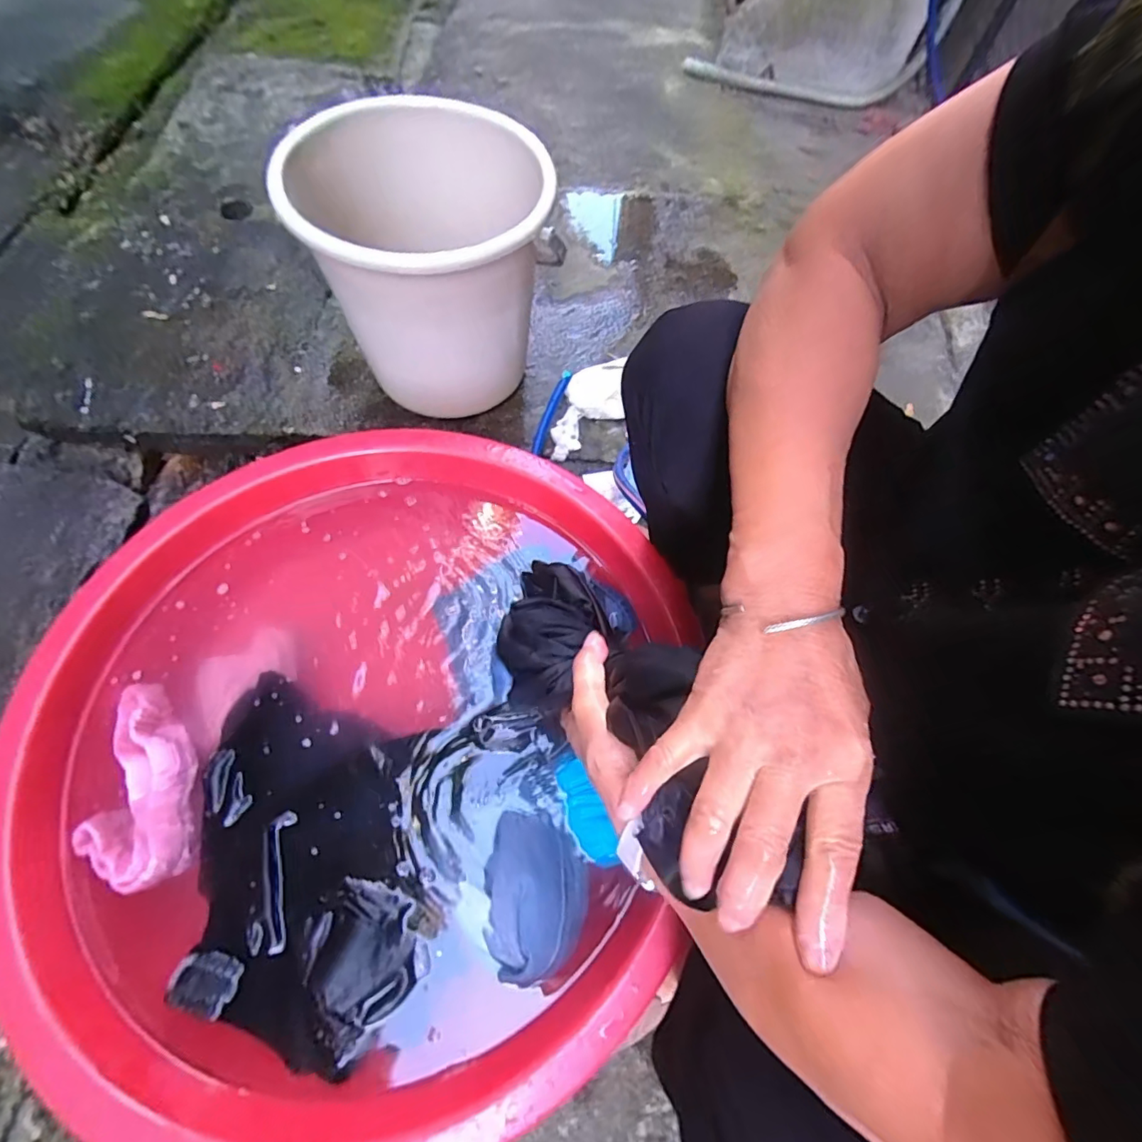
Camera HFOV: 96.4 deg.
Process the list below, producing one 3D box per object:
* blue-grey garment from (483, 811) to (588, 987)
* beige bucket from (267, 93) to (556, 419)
[{"bbox_3d":[-0.033,0.307,0.482,0.094,0.035,0.135,4,66,-2],"label":"blue-grey garment"},{"bbox_3d":[-0.189,-0.431,0.737,0.312,0.294,0.341,1,66,-3],"label":"beige bucket"}]

